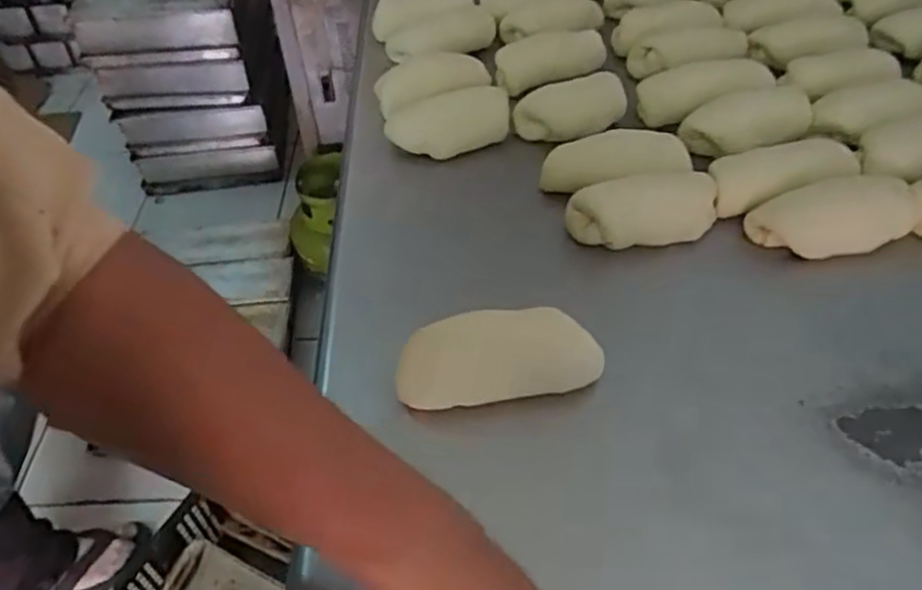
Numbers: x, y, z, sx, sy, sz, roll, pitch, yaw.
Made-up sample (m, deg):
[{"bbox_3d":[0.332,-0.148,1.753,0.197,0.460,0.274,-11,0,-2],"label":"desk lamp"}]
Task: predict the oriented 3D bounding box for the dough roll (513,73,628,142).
[{"bbox_3d":[0.100,-0.169,0.665,0.102,0.033,0.054,-10,46,-6],"label":"dough roll"}]

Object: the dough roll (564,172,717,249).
[{"bbox_3d":[0.139,-0.067,0.566,0.113,0.037,0.048,-6,46,-2],"label":"dough roll"}]

